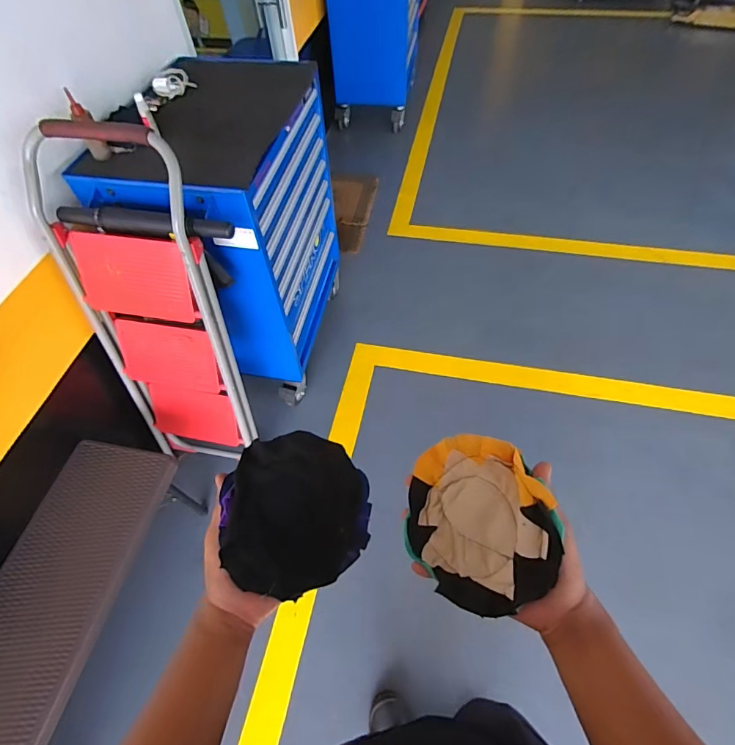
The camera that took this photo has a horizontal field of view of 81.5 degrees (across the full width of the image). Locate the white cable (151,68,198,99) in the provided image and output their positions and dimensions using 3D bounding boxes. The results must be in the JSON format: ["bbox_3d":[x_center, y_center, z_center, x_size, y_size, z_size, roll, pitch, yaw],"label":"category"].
[{"bbox_3d":[-0.544,-0.807,1.192,0.103,0.042,0.055,-39,63,-21],"label":"white cable"}]

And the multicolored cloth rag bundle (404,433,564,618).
[{"bbox_3d":[0.106,0.141,0.408,0.134,0.026,0.155,5,76,27],"label":"multicolored cloth rag bundle"}]

